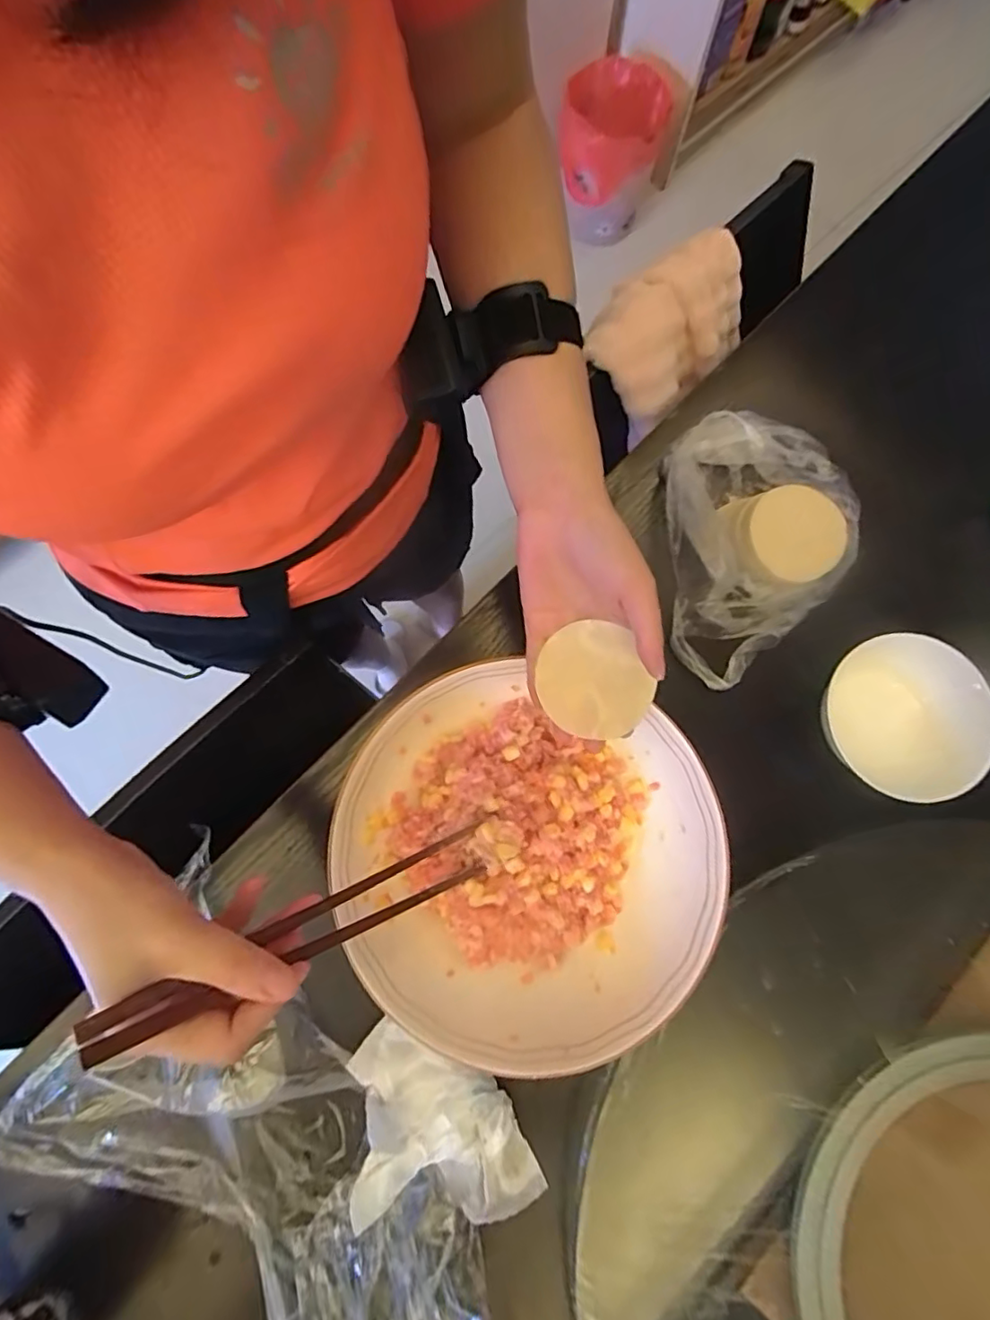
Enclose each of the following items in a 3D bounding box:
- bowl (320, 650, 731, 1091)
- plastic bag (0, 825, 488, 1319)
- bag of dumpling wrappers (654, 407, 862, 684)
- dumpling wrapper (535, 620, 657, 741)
[{"bbox_3d":[0.019,0.140,0.408,0.261,0.067,0.237,21,79,4],"label":"bowl"},{"bbox_3d":[-0.174,0.373,0.400,0.225,0.038,0.400,-43,82,-8],"label":"plastic bag"},{"bbox_3d":[0.218,-0.092,0.479,0.150,0.055,0.215,5,78,1],"label":"bag of dumpling wrappers"},{"bbox_3d":[0.061,0.015,0.361,0.064,0.010,0.071,-33,93,3],"label":"dumpling wrapper"}]

